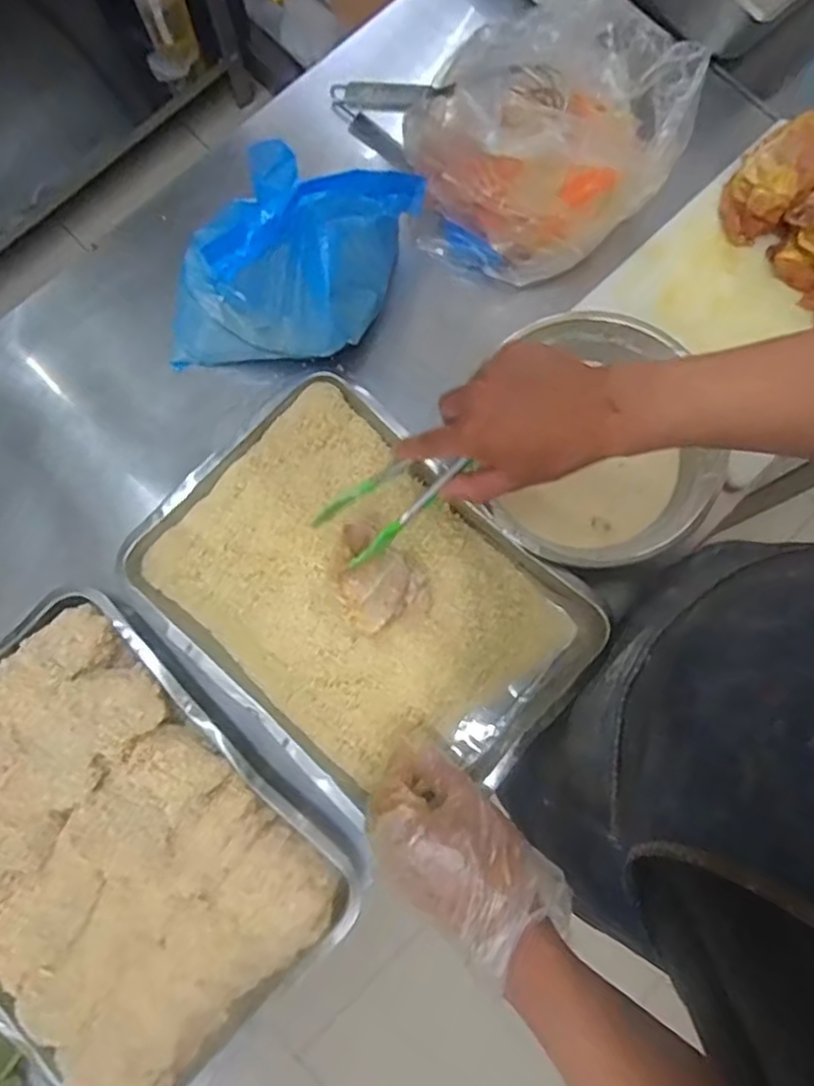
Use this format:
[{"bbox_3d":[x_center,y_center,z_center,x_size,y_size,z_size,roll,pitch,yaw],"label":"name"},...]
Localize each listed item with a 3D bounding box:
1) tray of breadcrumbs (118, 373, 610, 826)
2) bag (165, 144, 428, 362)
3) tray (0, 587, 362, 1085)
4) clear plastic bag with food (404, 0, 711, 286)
[{"bbox_3d":[-0.038,0.049,0.619,0.371,0.045,0.269,43,82,7],"label":"tray of breadcrumbs"},{"bbox_3d":[-0.103,-0.253,0.602,0.257,0.187,0.127,-13,80,-3],"label":"bag"},{"bbox_3d":[-0.254,0.253,0.563,0.268,0.056,0.381,-44,83,-8],"label":"tray"},{"bbox_3d":[0.115,-0.369,0.628,0.235,0.167,0.171,23,80,4],"label":"clear plastic bag with food"}]

